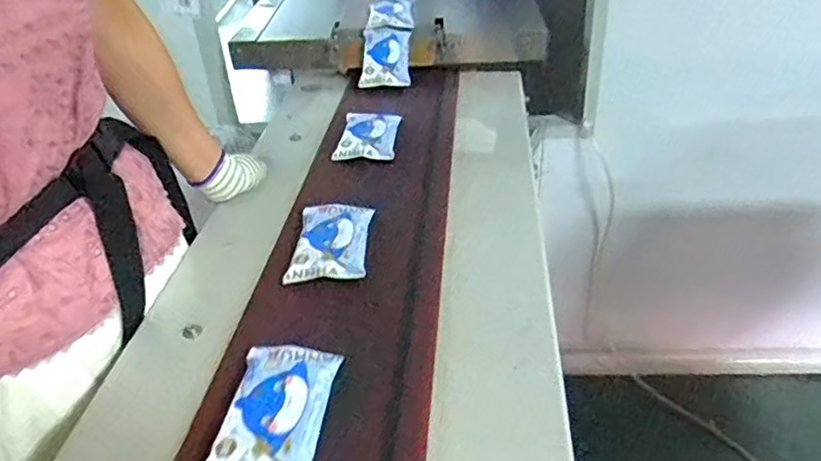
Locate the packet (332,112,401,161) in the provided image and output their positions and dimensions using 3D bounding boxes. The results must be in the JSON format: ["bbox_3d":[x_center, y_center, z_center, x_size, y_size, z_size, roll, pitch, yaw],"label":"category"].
[{"bbox_3d":[-0.062,-0.141,0.949,0.086,0.020,0.129,3,36,7],"label":"packet"}]

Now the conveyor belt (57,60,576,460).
[{"bbox_3d":[-0.061,0.015,0.760,0.427,0.068,0.939,1,36,5],"label":"conveyor belt"}]

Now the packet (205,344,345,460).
[{"bbox_3d":[-0.111,0.147,0.528,0.083,0.014,0.141,2,36,6],"label":"packet"}]

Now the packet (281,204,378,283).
[{"bbox_3d":[-0.090,0.012,0.733,0.085,0.028,0.139,0,36,3],"label":"packet"}]

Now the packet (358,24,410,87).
[{"bbox_3d":[-0.045,-0.322,1.154,0.087,0.021,0.157,-3,55,8],"label":"packet"}]

